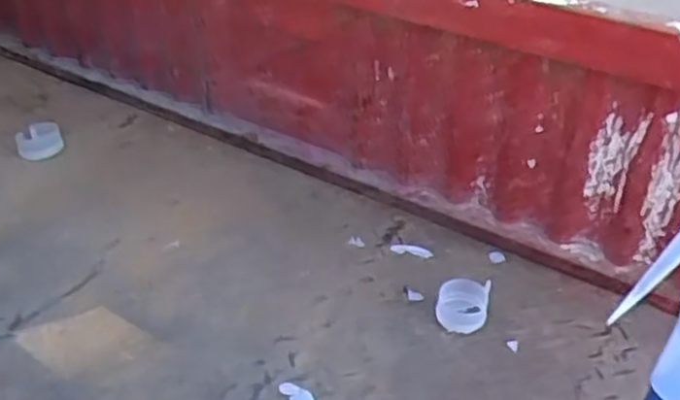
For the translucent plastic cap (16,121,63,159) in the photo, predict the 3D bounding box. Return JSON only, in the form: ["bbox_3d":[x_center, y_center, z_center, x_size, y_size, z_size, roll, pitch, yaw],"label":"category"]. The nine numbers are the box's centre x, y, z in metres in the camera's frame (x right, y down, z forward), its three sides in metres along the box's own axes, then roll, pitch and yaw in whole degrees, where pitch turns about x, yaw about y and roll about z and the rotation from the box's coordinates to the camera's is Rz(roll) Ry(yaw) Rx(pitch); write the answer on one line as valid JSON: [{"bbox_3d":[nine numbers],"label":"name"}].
[{"bbox_3d":[-0.420,-0.084,1.046,0.059,0.033,0.056,-13,39,-21],"label":"translucent plastic cap"}]

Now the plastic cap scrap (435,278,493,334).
[{"bbox_3d":[0.140,0.121,0.860,0.058,0.031,0.060,12,36,7],"label":"plastic cap scrap"}]

